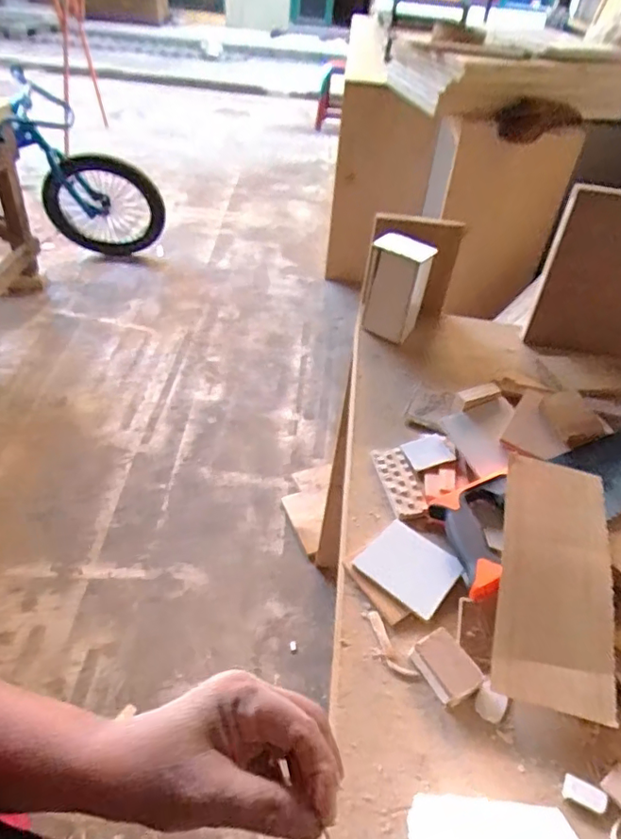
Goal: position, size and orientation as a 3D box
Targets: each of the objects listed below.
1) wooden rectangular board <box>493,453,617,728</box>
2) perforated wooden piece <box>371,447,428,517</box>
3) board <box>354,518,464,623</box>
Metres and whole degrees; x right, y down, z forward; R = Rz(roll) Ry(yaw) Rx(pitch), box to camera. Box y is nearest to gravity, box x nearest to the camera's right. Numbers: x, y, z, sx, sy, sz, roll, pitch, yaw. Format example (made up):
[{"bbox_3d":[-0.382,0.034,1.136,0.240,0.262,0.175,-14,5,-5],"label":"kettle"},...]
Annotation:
[{"bbox_3d":[0.234,0.146,0.539,0.096,0.010,0.241,10,55,11],"label":"wooden rectangular board"},{"bbox_3d":[0.103,0.070,0.652,0.041,0.008,0.093,-9,46,-12],"label":"perforated wooden piece"},{"bbox_3d":[0.100,0.150,0.574,0.090,0.008,0.076,32,51,25],"label":"board"}]

